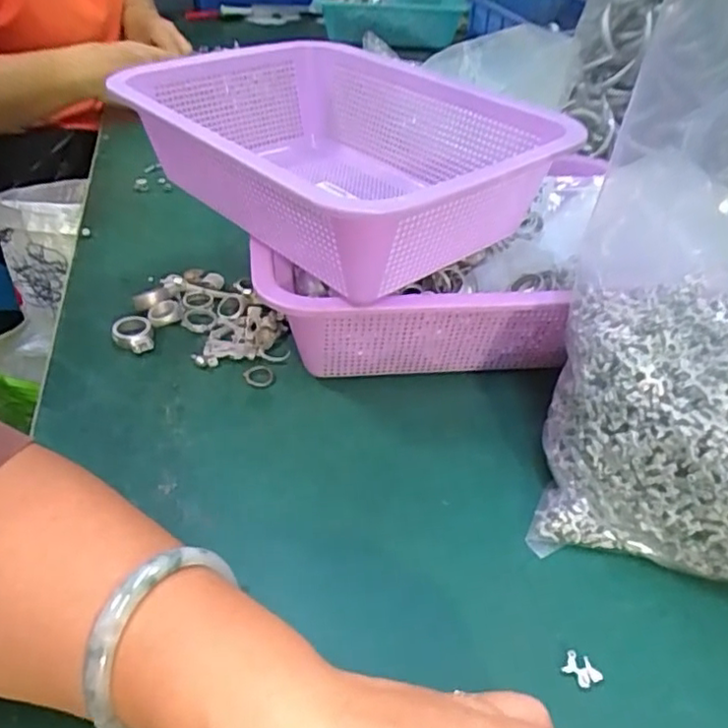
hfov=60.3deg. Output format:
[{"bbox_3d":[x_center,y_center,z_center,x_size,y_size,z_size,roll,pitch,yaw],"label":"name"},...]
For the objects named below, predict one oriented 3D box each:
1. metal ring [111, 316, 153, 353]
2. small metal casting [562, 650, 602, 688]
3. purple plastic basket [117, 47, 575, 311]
[{"bbox_3d":[-0.158,-0.019,0.429,0.026,0.014,0.026,2,39,-1],"label":"metal ring"},{"bbox_3d":[0.096,0.135,0.276,0.016,0.004,0.012,26,44,26],"label":"small metal casting"},{"bbox_3d":[-0.024,-0.133,0.401,0.186,0.074,0.269,-29,50,-31],"label":"purple plastic basket"}]

